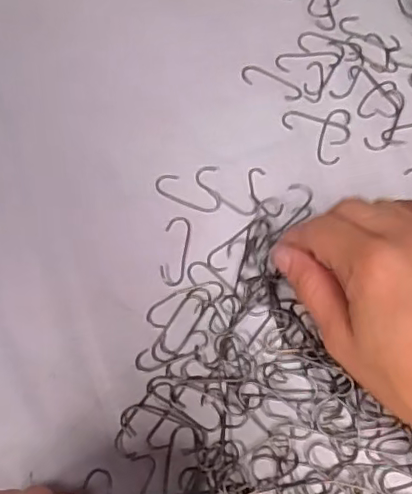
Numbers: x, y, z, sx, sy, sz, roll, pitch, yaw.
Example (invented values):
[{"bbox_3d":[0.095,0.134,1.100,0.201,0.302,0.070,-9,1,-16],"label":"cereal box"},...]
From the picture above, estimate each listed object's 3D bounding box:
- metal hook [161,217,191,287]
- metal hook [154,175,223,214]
[{"bbox_3d":[-0.018,0.002,0.331,0.014,0.004,0.043,6,68,4],"label":"metal hook"},{"bbox_3d":[-0.011,-0.033,0.345,0.041,0.004,0.016,22,70,10],"label":"metal hook"}]

